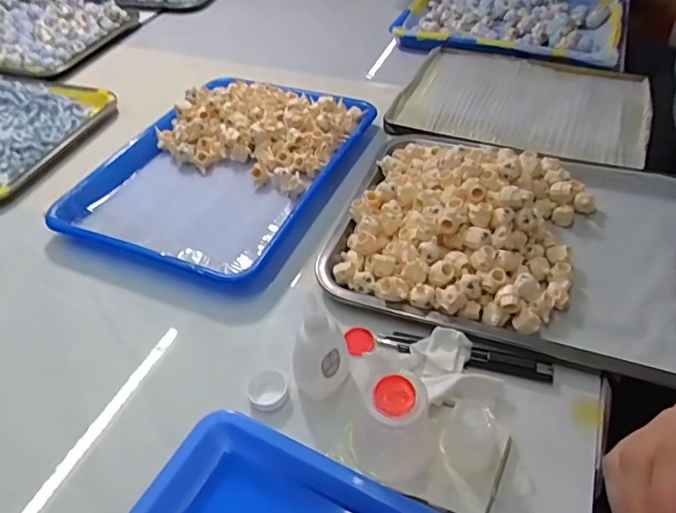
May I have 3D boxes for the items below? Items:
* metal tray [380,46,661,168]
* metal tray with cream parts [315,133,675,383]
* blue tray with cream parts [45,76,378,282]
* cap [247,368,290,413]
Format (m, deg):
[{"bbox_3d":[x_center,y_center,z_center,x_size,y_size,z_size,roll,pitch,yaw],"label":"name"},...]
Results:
[{"bbox_3d":[0.237,-0.202,0.675,0.302,0.022,0.245,17,50,20],"label":"metal tray"},{"bbox_3d":[0.182,-0.031,0.476,0.343,0.060,0.268,15,50,19],"label":"metal tray with cream parts"},{"bbox_3d":[-0.125,-0.108,0.581,0.247,0.034,0.315,15,50,19],"label":"blue tray with cream parts"},{"bbox_3d":[-0.053,0.101,0.390,0.029,0.010,0.032,-10,46,-4],"label":"cap"}]

